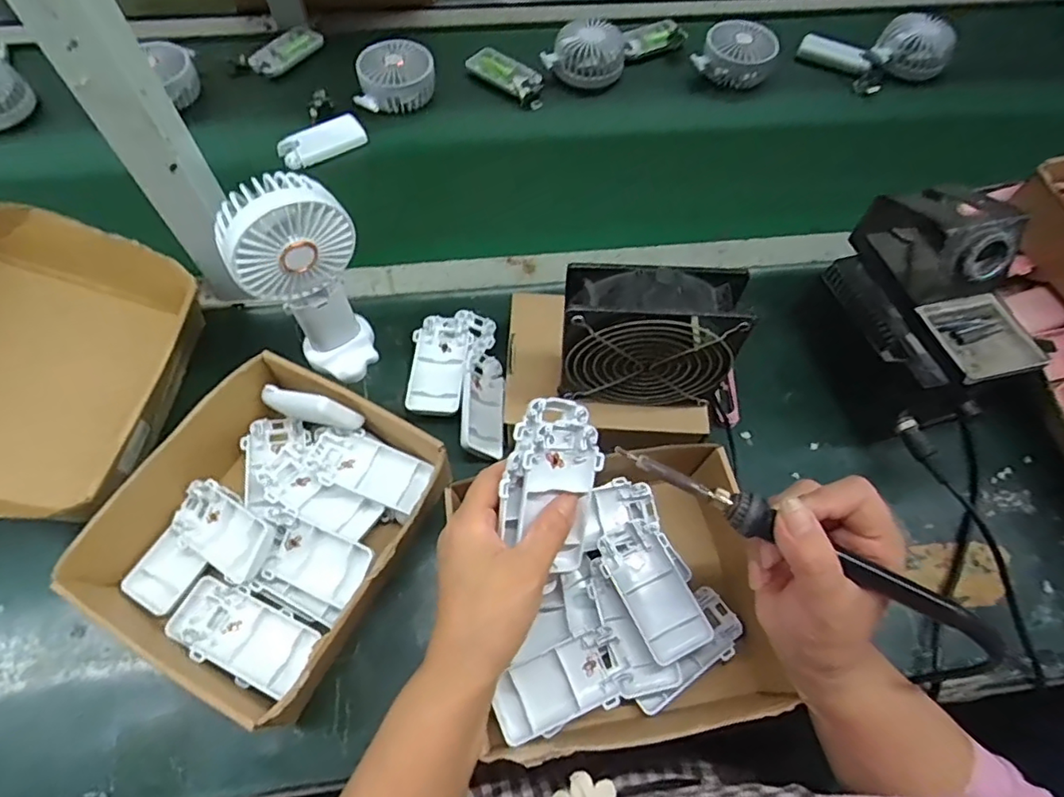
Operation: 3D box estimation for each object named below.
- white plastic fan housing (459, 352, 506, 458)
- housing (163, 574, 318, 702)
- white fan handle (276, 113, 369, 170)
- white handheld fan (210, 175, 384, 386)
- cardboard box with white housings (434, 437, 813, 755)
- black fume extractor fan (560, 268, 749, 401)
[{"bbox_3d":[-0.043,0.003,0.500,0.043,0.019,0.098,25,53,-38],"label":"white plastic fan housing"},{"bbox_3d":[-0.204,0.164,0.406,0.105,0.020,0.048,23,64,9],"label":"housing"},{"bbox_3d":[-0.241,-0.294,0.668,0.098,0.019,0.046,-33,69,-18],"label":"white fan handle"},{"bbox_3d":[-0.169,-0.080,0.454,0.085,0.199,0.052,-28,68,-16],"label":"white handheld fan"},{"bbox_3d":[0.056,0.136,0.416,0.210,0.075,0.190,-6,64,-6],"label":"cardboard box with white housings"},{"bbox_3d":[0.081,-0.043,0.416,0.116,0.112,0.044,6,63,1],"label":"black fume extractor fan"}]

